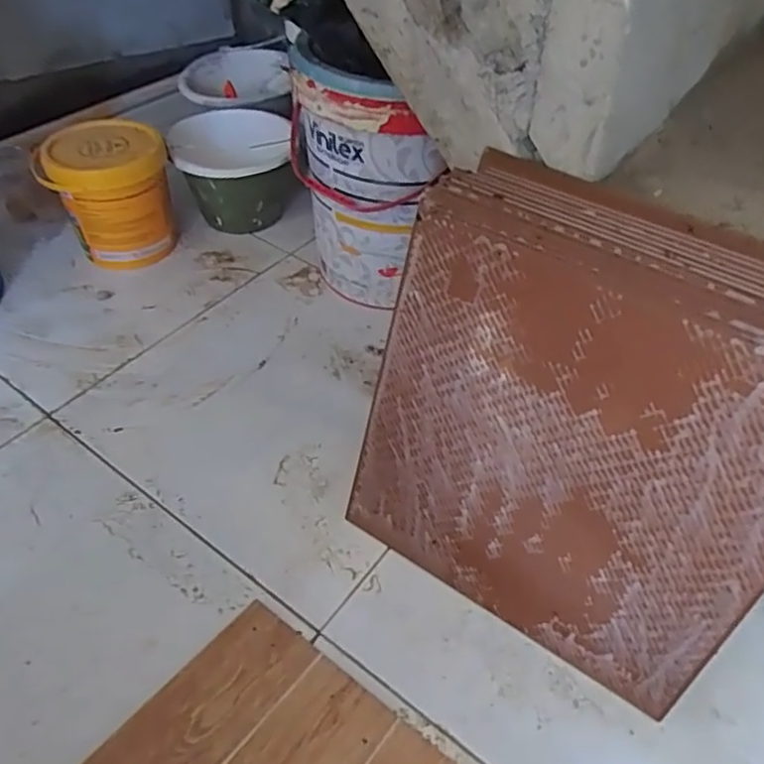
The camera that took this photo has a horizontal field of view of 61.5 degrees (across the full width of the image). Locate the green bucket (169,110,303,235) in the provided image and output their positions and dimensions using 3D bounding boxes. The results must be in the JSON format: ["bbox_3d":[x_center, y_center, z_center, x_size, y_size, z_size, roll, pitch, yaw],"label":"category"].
[{"bbox_3d":[-0.270,-0.389,1.181,0.198,0.178,0.216,2,47,-2],"label":"green bucket"}]

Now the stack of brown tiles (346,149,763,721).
[{"bbox_3d":[0.188,0.055,0.641,0.386,0.422,0.114,29,35,21],"label":"stack of brown tiles"}]

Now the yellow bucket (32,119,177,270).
[{"bbox_3d":[-0.455,-0.309,1.093,0.195,0.197,0.170,-10,48,-12],"label":"yellow bucket"}]

